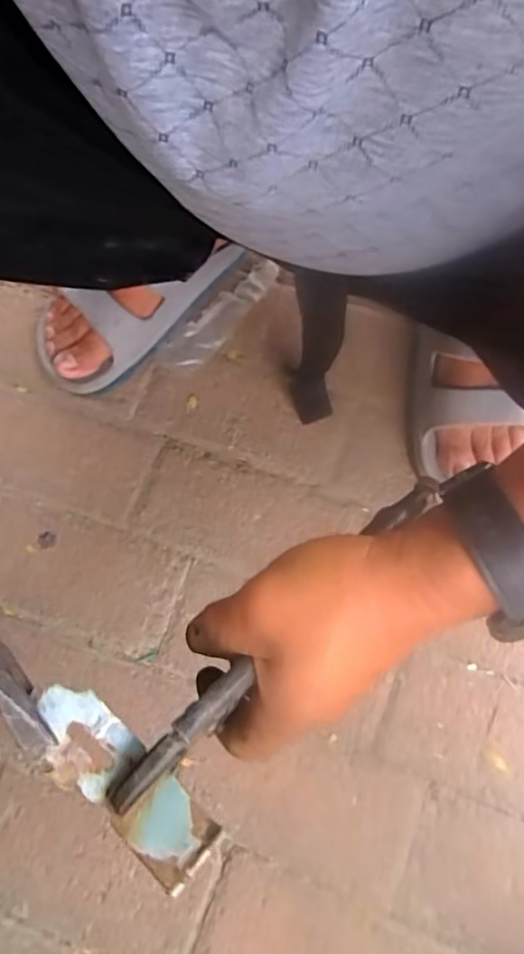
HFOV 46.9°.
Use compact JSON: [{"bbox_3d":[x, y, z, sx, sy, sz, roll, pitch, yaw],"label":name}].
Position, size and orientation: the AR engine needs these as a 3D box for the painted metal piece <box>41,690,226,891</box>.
[{"bbox_3d":[-0.058,0.123,0.246,0.031,0.012,0.089,-43,83,-12],"label":"painted metal piece"}]

